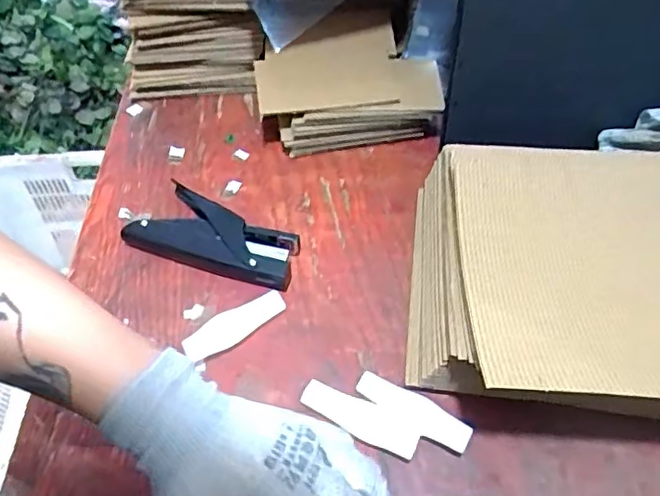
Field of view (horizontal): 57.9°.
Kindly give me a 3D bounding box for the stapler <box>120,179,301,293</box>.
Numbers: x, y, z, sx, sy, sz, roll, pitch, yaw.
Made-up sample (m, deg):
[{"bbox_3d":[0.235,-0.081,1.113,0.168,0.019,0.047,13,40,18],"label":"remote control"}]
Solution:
[{"bbox_3d":[-0.100,-0.004,0.527,0.147,0.029,0.067,24,58,17],"label":"stapler"}]

